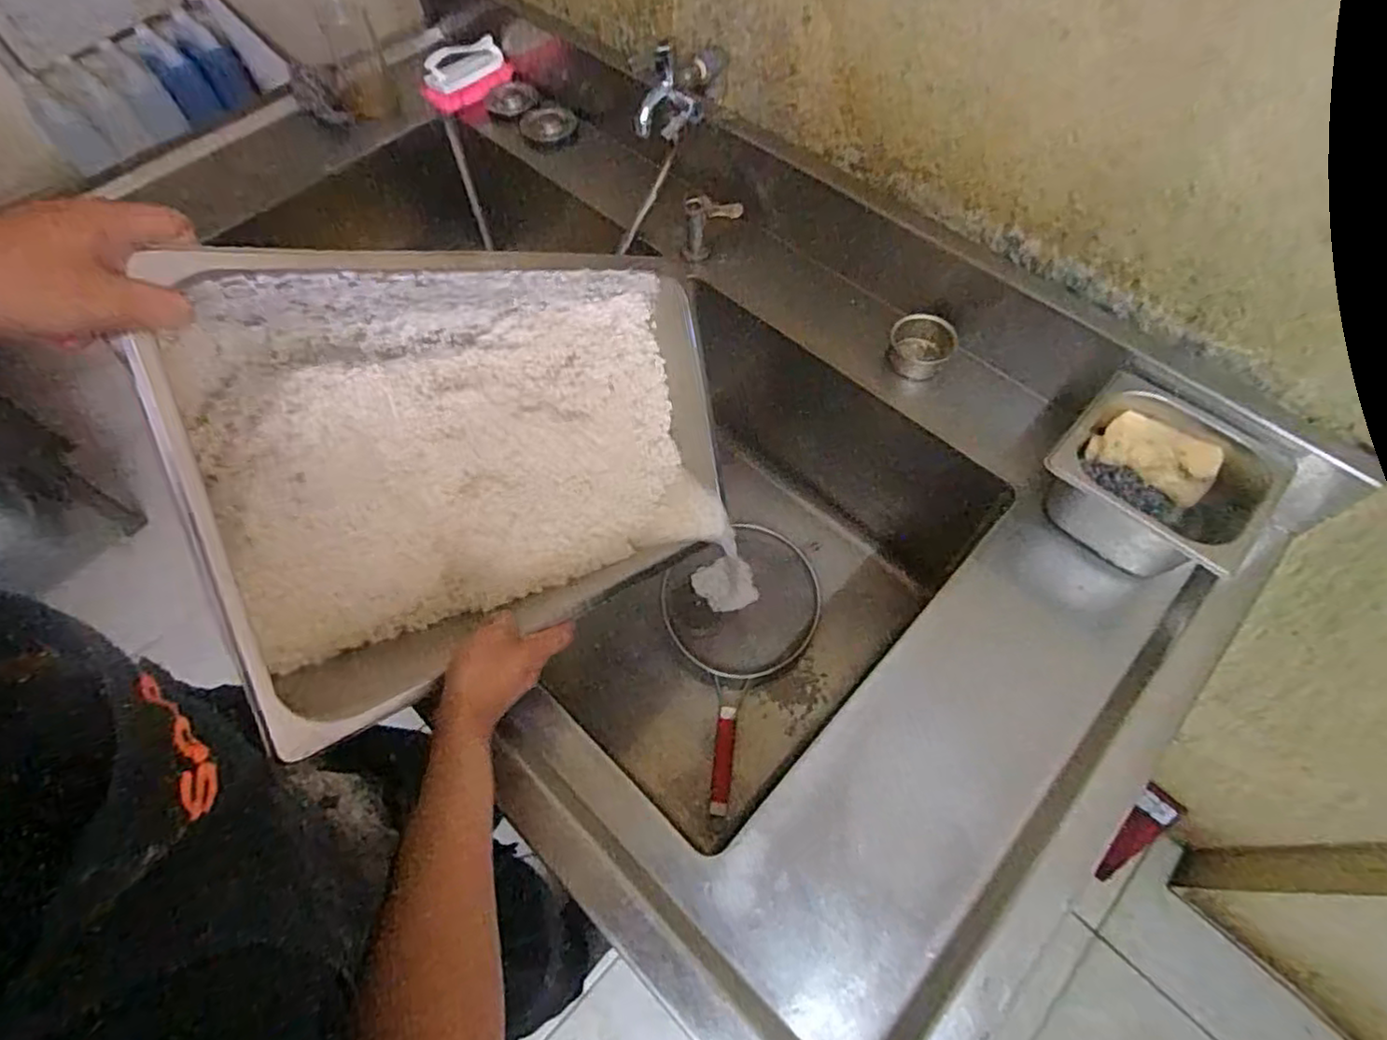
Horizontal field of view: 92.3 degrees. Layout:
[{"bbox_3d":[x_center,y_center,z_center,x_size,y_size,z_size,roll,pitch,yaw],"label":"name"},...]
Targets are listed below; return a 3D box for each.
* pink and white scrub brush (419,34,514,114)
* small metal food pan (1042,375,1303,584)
[{"bbox_3d":[-0.353,-0.691,1.034,0.141,0.056,0.064,-37,68,-21],"label":"pink and white scrub brush"},{"bbox_3d":[0.437,-0.033,0.659,0.163,0.098,0.162,39,65,18],"label":"small metal food pan"}]

